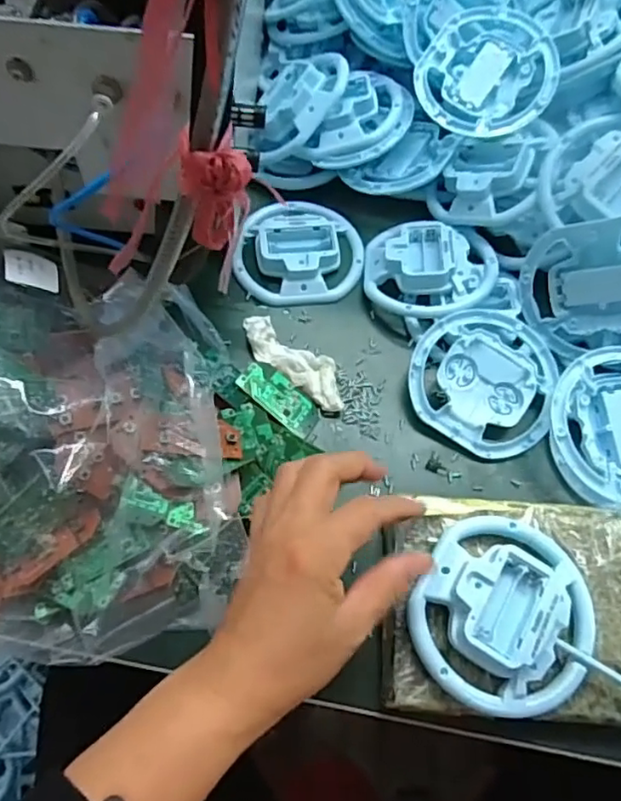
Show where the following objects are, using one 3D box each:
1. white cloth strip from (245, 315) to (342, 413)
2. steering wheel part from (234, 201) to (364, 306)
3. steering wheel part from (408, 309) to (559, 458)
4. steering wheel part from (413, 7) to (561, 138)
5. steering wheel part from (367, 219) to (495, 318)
[{"bbox_3d":[-0.012,-0.029,0.436,0.096,0.013,0.034,38,69,14],"label":"white cloth strip"},{"bbox_3d":[-0.008,-0.121,0.480,0.097,0.018,0.098,1,65,-2],"label":"steering wheel part"},{"bbox_3d":[0.122,-0.016,0.428,0.102,0.022,0.097,1,65,-2],"label":"steering wheel part"},{"bbox_3d":[0.135,-0.257,0.474,0.104,0.015,0.108,-1,80,6],"label":"steering wheel part"},{"bbox_3d":[0.092,-0.101,0.461,0.096,0.028,0.082,2,65,-2],"label":"steering wheel part"}]

